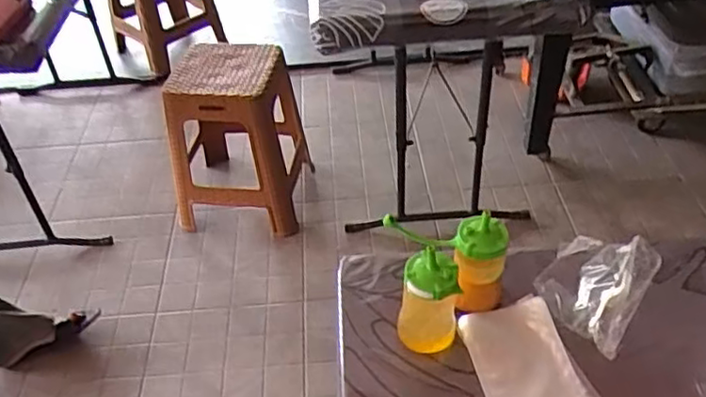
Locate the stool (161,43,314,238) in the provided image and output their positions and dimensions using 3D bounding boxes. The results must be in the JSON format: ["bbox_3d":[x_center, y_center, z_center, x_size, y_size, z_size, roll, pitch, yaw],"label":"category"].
[{"bbox_3d":[-0.332,-0.185,1.911,0.333,0.496,0.357,3,43,6],"label":"stool"}]

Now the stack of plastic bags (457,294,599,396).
[{"bbox_3d":[0.198,0.189,0.764,0.114,0.015,0.160,-10,43,-9],"label":"stack of plastic bags"}]

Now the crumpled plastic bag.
[{"bbox_3d":[0.307,0.103,0.841,0.115,0.027,0.168,26,49,27],"label":"crumpled plastic bag"}]

